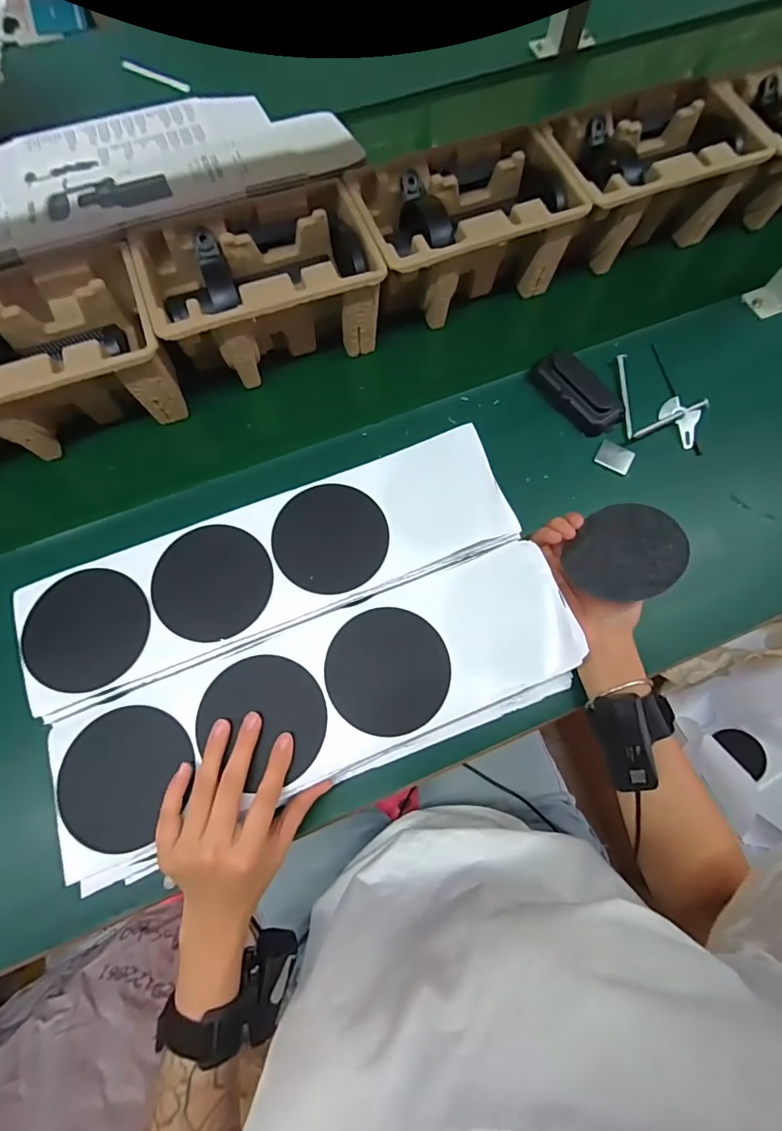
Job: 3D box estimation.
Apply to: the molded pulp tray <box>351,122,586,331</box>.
[{"bbox_3d":[0.078,-0.376,0.536,0.229,0.100,0.145,-20,72,-7],"label":"molded pulp tray"}]

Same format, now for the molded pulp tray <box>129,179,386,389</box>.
[{"bbox_3d":[-0.134,-0.291,0.507,0.227,0.101,0.145,-21,72,-7],"label":"molded pulp tray"}]

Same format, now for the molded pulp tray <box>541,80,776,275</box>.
[{"bbox_3d":[0.291,-0.458,0.566,0.235,0.103,0.141,-20,72,-7],"label":"molded pulp tray"}]

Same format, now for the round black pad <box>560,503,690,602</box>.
[{"bbox_3d":[0.200,-0.011,0.399,0.087,0.005,0.084,-17,58,29],"label":"round black pad"}]

